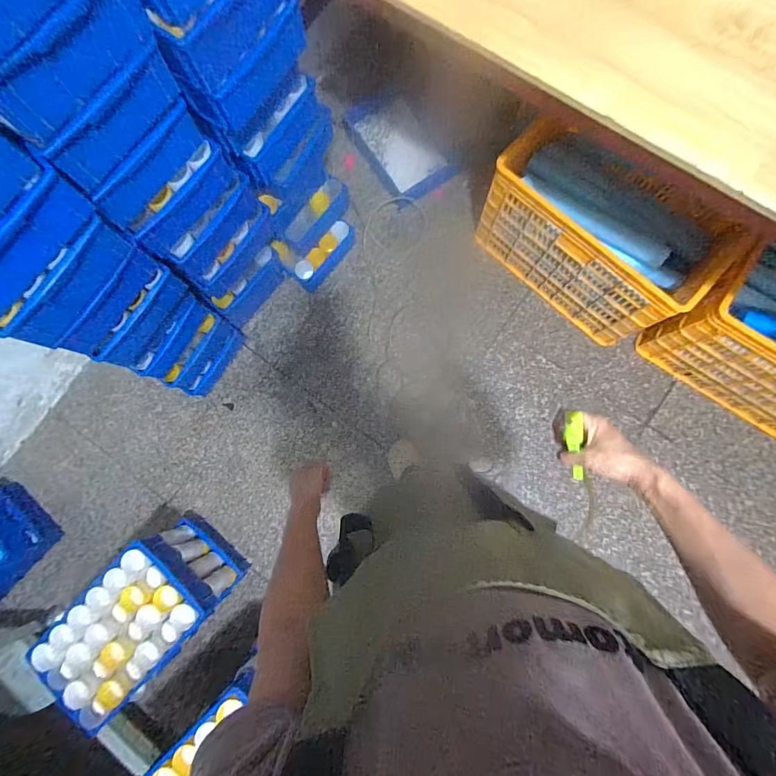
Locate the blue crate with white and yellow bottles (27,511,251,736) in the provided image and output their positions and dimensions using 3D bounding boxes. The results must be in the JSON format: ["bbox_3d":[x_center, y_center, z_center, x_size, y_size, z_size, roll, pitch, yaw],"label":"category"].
[{"bbox_3d":[-0.647,0.596,1.109,0.263,0.367,0.374,39,86,6],"label":"blue crate with white and yellow bottles"}]

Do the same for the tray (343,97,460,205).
[{"bbox_3d":[0.035,-0.895,1.446,0.239,0.056,0.436,-30,82,-2],"label":"tray"}]

